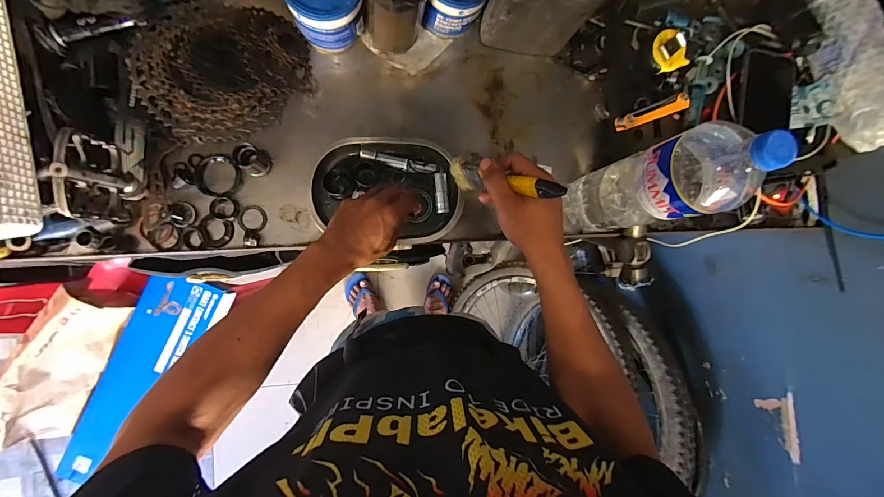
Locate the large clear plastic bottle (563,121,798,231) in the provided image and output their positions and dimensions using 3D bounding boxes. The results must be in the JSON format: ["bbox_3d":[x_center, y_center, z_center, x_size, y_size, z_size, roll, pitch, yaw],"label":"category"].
[{"bbox_3d":[0.253,-0.074,0.454,0.089,0.305,0.090,-15,91,-8],"label":"large clear plastic bottle"}]

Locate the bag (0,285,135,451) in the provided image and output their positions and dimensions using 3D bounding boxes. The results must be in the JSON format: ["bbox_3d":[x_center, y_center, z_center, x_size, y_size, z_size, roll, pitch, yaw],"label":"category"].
[{"bbox_3d":[-0.806,0.245,0.781,0.116,0.138,0.325,29,85,-6],"label":"bag"}]

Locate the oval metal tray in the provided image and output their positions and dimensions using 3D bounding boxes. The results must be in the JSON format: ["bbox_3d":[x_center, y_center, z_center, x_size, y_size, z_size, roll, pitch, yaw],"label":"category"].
[{"bbox_3d":[-0.079,-0.086,0.554,0.211,0.027,0.153,-4,89,-8],"label":"oval metal tray"}]

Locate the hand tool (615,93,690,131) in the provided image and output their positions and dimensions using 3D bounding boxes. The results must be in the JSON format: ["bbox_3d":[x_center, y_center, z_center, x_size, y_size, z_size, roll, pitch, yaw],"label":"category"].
[{"bbox_3d":[0.309,-0.199,0.547,0.110,0.022,0.021,-21,92,-8],"label":"hand tool"}]

